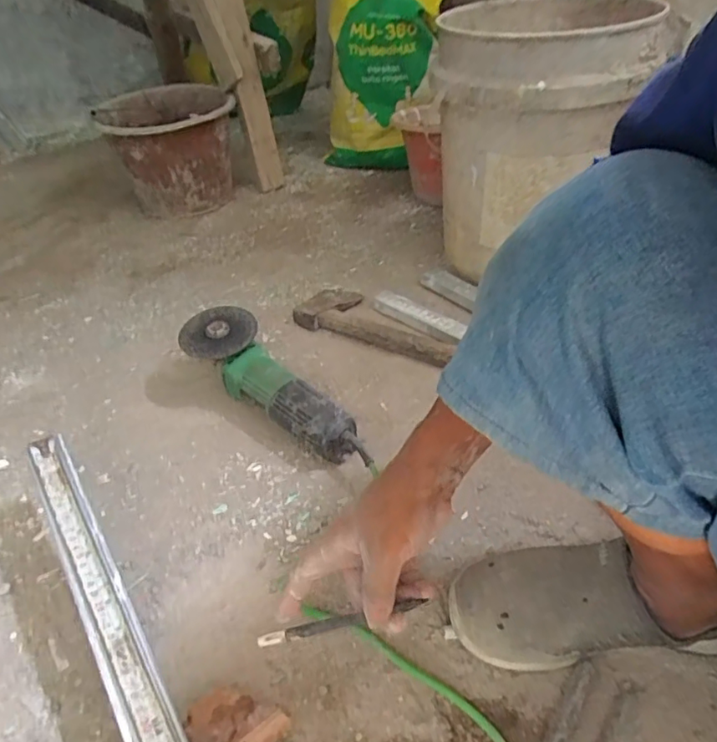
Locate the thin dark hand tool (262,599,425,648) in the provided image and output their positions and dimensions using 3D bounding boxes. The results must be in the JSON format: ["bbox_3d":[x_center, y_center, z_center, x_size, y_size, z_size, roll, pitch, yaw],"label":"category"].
[{"bbox_3d":[-0.015,0.192,0.421,0.128,0.015,0.011,-16,40,5],"label":"thin dark hand tool"}]

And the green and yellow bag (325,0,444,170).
[{"bbox_3d":[0.061,-0.690,1.191,0.258,0.524,0.124,3,40,4],"label":"green and yellow bag"}]

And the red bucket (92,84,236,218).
[{"bbox_3d":[-0.380,-0.447,1.146,0.240,0.223,0.240,-4,40,-4],"label":"red bucket"}]

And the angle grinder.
[{"bbox_3d":[-0.118,0.023,0.673,0.097,0.090,0.273,-28,47,-29],"label":"angle grinder"}]

